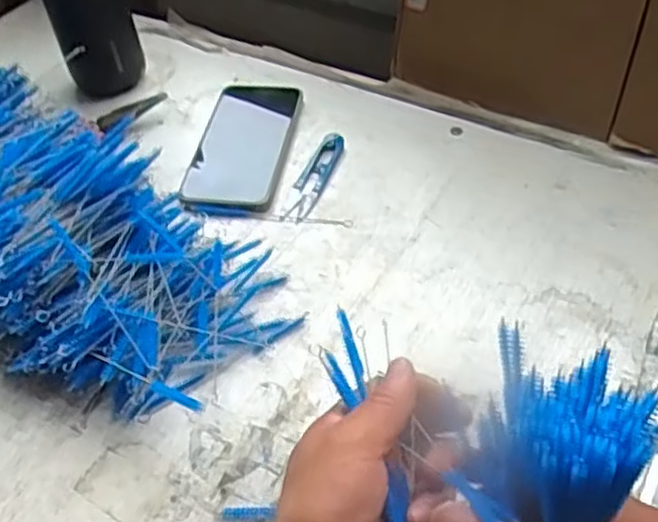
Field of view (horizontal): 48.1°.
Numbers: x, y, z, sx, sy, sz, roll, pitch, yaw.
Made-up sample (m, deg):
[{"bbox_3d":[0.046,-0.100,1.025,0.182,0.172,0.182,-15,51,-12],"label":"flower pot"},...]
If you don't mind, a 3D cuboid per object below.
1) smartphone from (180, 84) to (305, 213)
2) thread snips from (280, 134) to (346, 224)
[{"bbox_3d":[-0.074,-0.108,0.654,0.080,0.011,0.175,3,47,10],"label":"smartphone"},{"bbox_3d":[-0.013,-0.071,0.614,0.025,0.009,0.101,12,49,18],"label":"thread snips"}]

